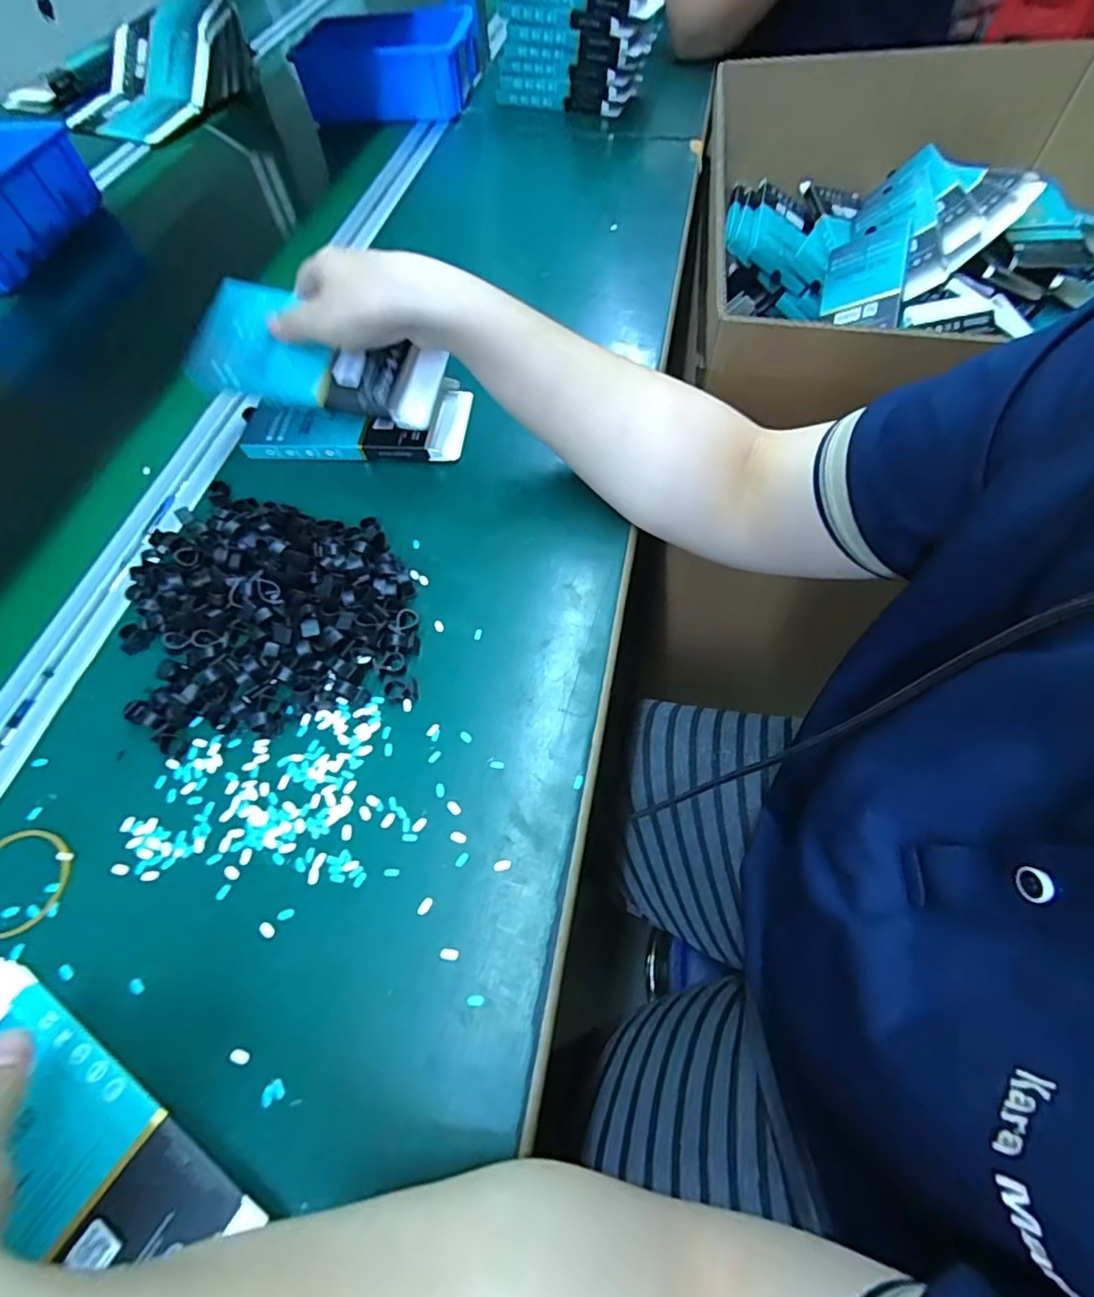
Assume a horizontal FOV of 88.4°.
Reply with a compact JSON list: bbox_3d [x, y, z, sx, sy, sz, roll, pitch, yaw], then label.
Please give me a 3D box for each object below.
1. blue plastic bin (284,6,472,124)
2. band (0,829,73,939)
[{"bbox_3d":[-0.189,-0.705,0.680,0.188,0.068,0.127,9,61,10],"label":"blue plastic bin"},{"bbox_3d":[-0.255,0.111,0.269,0.048,0.004,0.049,-1,61,2],"label":"band"}]

